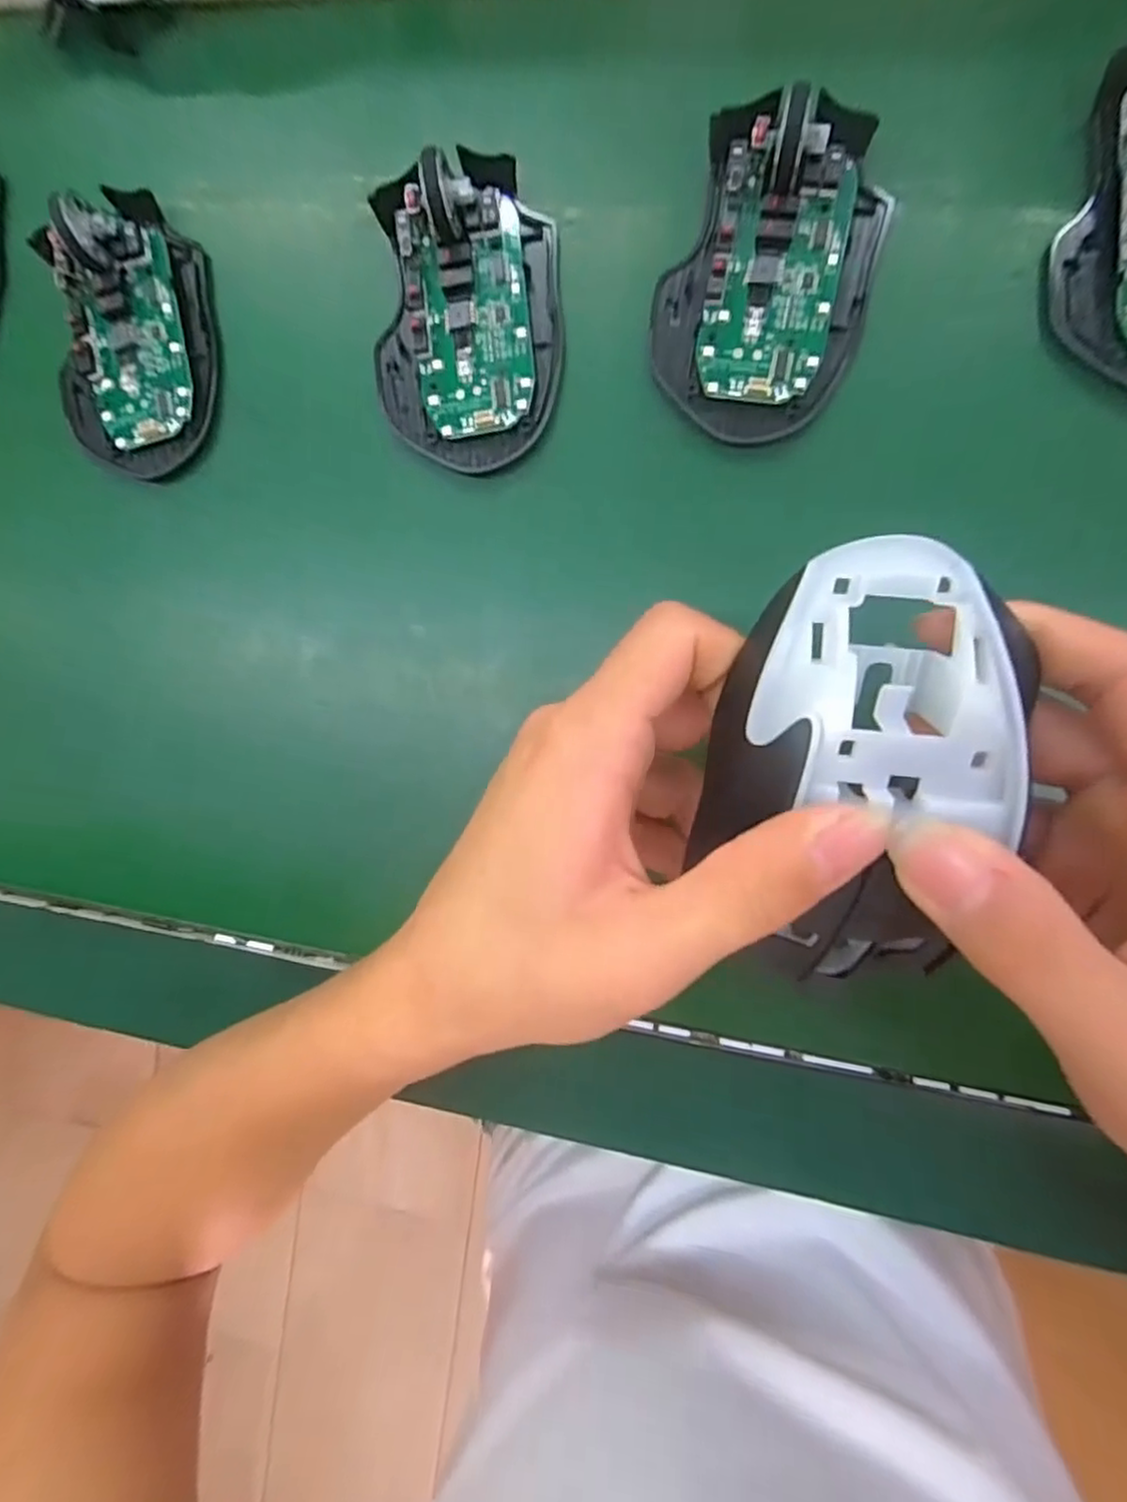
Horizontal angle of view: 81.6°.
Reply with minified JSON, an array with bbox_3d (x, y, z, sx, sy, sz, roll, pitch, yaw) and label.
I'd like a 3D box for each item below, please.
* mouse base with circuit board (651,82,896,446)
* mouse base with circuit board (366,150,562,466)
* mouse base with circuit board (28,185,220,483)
[{"bbox_3d":[0.074,-0.172,0.234,0.076,0.029,0.115,14,94,6],"label":"mouse base with circuit board"},{"bbox_3d":[-0.037,-0.169,0.248,0.073,0.033,0.111,5,93,7],"label":"mouse base with circuit board"},{"bbox_3d":[-0.184,-0.175,0.271,0.069,0.026,0.111,-2,92,7],"label":"mouse base with circuit board"}]

